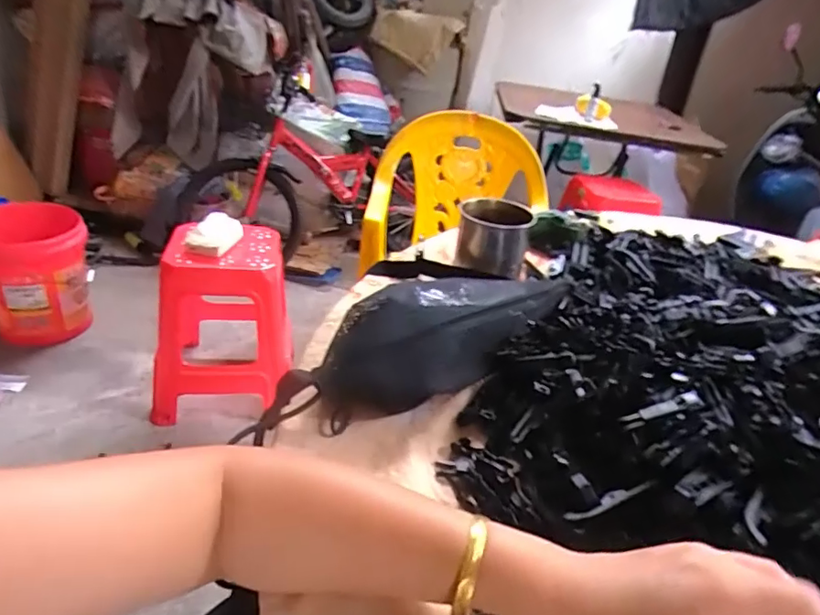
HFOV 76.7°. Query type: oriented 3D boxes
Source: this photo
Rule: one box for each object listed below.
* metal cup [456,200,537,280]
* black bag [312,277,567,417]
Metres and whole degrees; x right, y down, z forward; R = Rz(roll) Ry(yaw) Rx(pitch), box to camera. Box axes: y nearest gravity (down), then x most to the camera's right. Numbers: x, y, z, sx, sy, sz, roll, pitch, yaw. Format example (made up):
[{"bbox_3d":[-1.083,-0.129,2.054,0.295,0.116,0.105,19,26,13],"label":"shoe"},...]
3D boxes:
[{"bbox_3d":[0.108,-0.092,0.677,0.092,0.076,0.086,5,32,-3],"label":"metal cup"},{"bbox_3d":[0.026,0.020,0.507,0.263,0.065,0.121,-20,41,-36],"label":"black bag"}]

